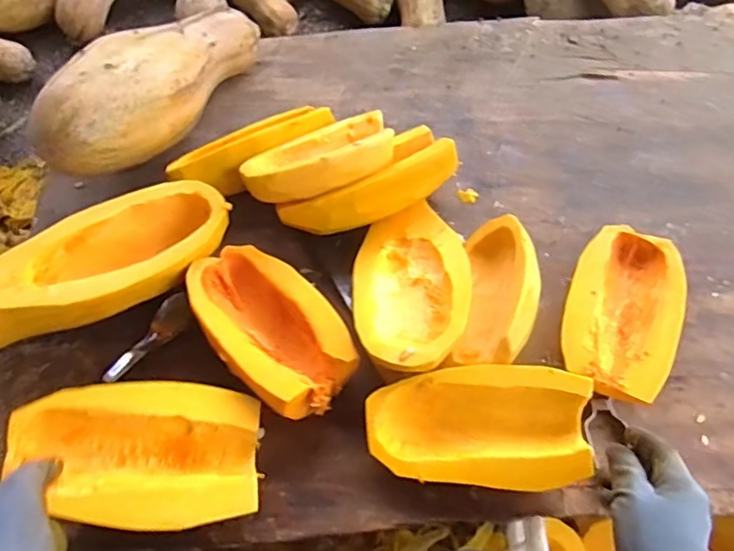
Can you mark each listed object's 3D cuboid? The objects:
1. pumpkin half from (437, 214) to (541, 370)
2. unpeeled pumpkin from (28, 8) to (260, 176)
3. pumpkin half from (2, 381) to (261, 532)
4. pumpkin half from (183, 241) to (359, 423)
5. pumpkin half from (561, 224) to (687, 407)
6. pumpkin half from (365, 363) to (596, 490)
[{"bbox_3d":[0.133,0.017,0.595,0.070,0.092,0.180,11,61,7],"label":"pumpkin half"},{"bbox_3d":[-0.264,-0.246,0.718,0.121,0.120,0.331,20,62,12],"label":"unpeeled pumpkin"},{"bbox_3d":[-0.204,0.162,0.524,0.208,0.060,0.121,5,68,-12],"label":"pumpkin half"},{"bbox_3d":[-0.098,0.050,0.582,0.107,0.067,0.190,-36,65,-18],"label":"pumpkin half"},{"bbox_3d":[0.257,0.042,0.596,0.106,0.052,0.186,20,62,12],"label":"pumpkin half"},{"bbox_3d":[0.100,0.137,0.529,0.194,0.061,0.097,2,60,3],"label":"pumpkin half"}]

